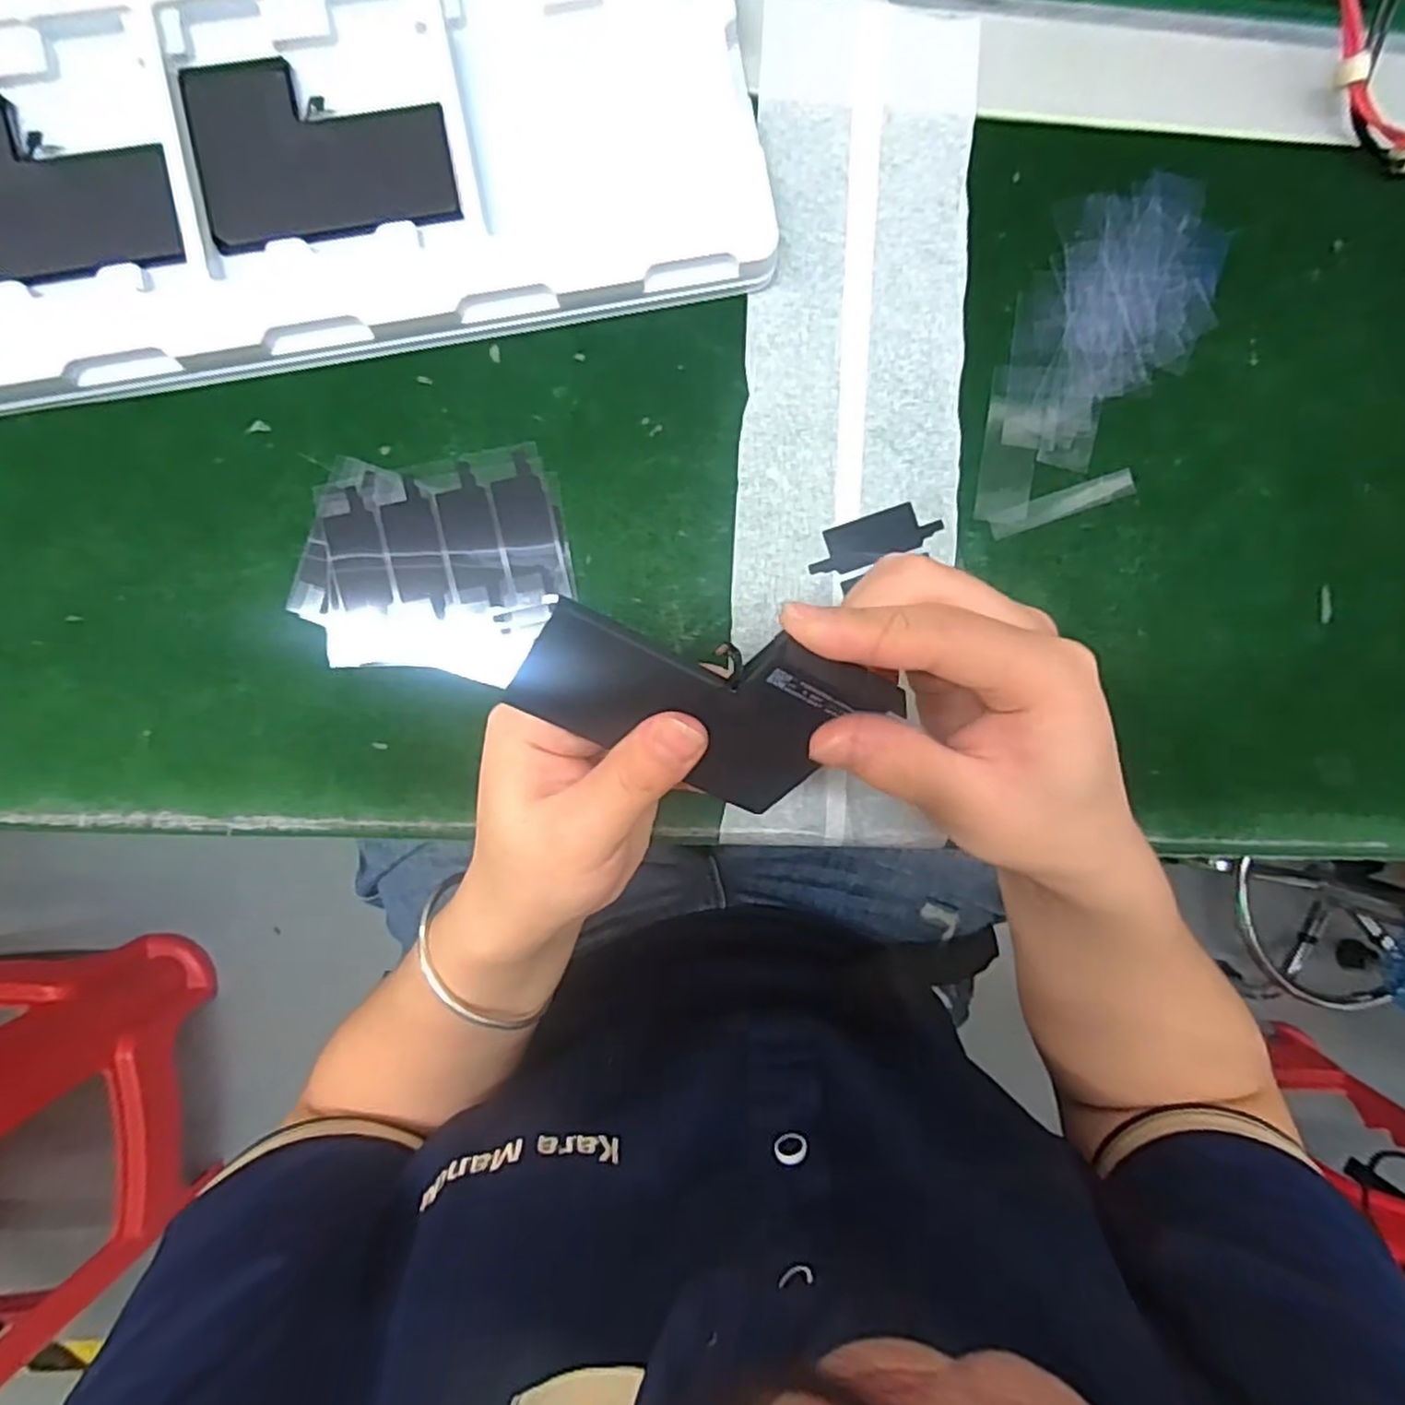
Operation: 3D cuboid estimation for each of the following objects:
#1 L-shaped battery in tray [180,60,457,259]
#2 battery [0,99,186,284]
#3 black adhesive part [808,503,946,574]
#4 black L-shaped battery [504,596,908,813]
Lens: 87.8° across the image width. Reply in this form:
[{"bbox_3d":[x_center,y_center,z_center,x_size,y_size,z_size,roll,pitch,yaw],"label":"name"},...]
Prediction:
[{"bbox_3d":[-0.139,-0.205,0.269,0.090,0.004,0.066,-11,92,-3],"label":"L-shaped battery in tray"},{"bbox_3d":[-0.237,-0.185,0.263,0.091,0.009,0.062,-7,91,-3],"label":"battery"},{"bbox_3d":[0.070,-0.067,0.297,0.056,0.004,0.019,-19,92,-3],"label":"black adhesive part"},{"bbox_3d":[-0.001,-0.001,0.199,0.090,0.004,0.059,24,128,-16],"label":"black L-shaped battery"}]

